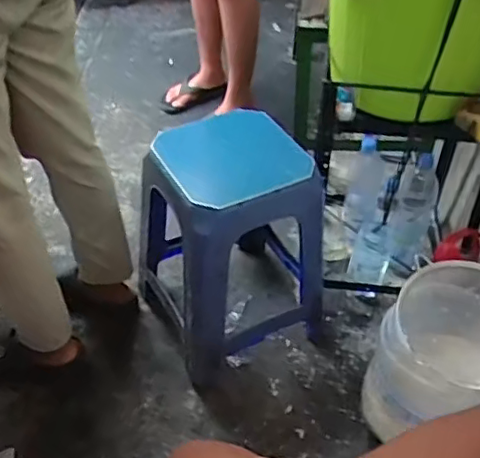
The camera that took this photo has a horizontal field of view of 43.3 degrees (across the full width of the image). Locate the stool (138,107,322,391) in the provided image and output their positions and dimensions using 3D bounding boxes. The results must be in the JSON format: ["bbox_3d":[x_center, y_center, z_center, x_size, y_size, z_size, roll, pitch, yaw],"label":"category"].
[{"bbox_3d":[-0.017,0.013,1.263,0.324,0.492,0.328,-16,47,-21],"label":"stool"}]

